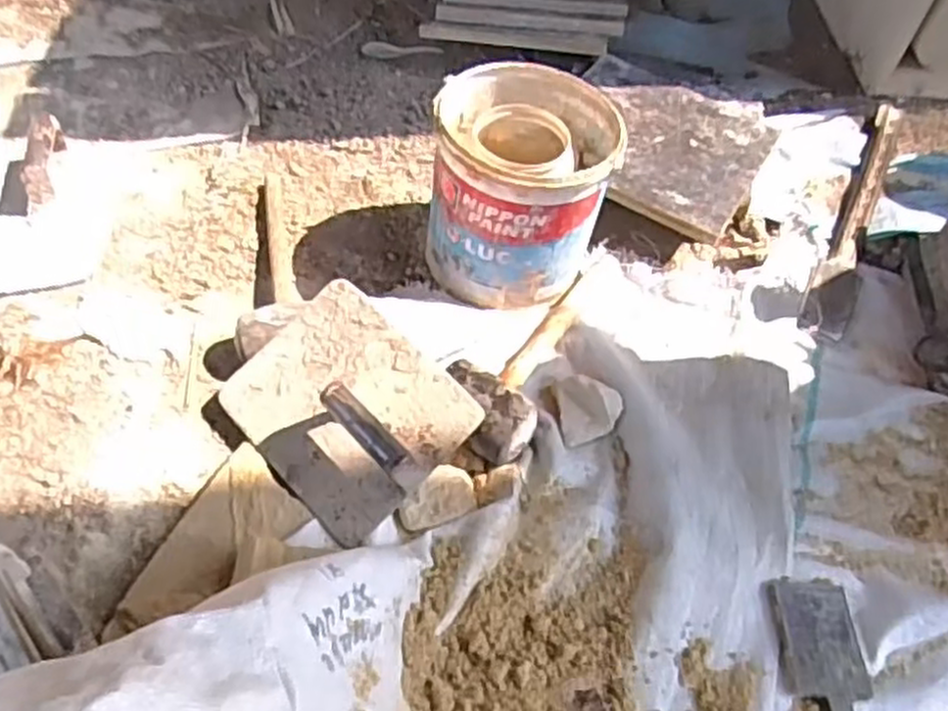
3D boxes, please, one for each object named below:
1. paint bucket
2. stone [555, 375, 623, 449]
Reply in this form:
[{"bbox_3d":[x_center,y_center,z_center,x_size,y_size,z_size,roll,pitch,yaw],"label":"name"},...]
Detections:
[{"bbox_3d":[0.047,-0.174,0.826,0.173,0.177,0.175,1,53,-2],"label":"paint bucket"},{"bbox_3d":[0.113,0.051,0.773,0.060,0.039,0.068,-2,53,-4],"label":"stone"}]

